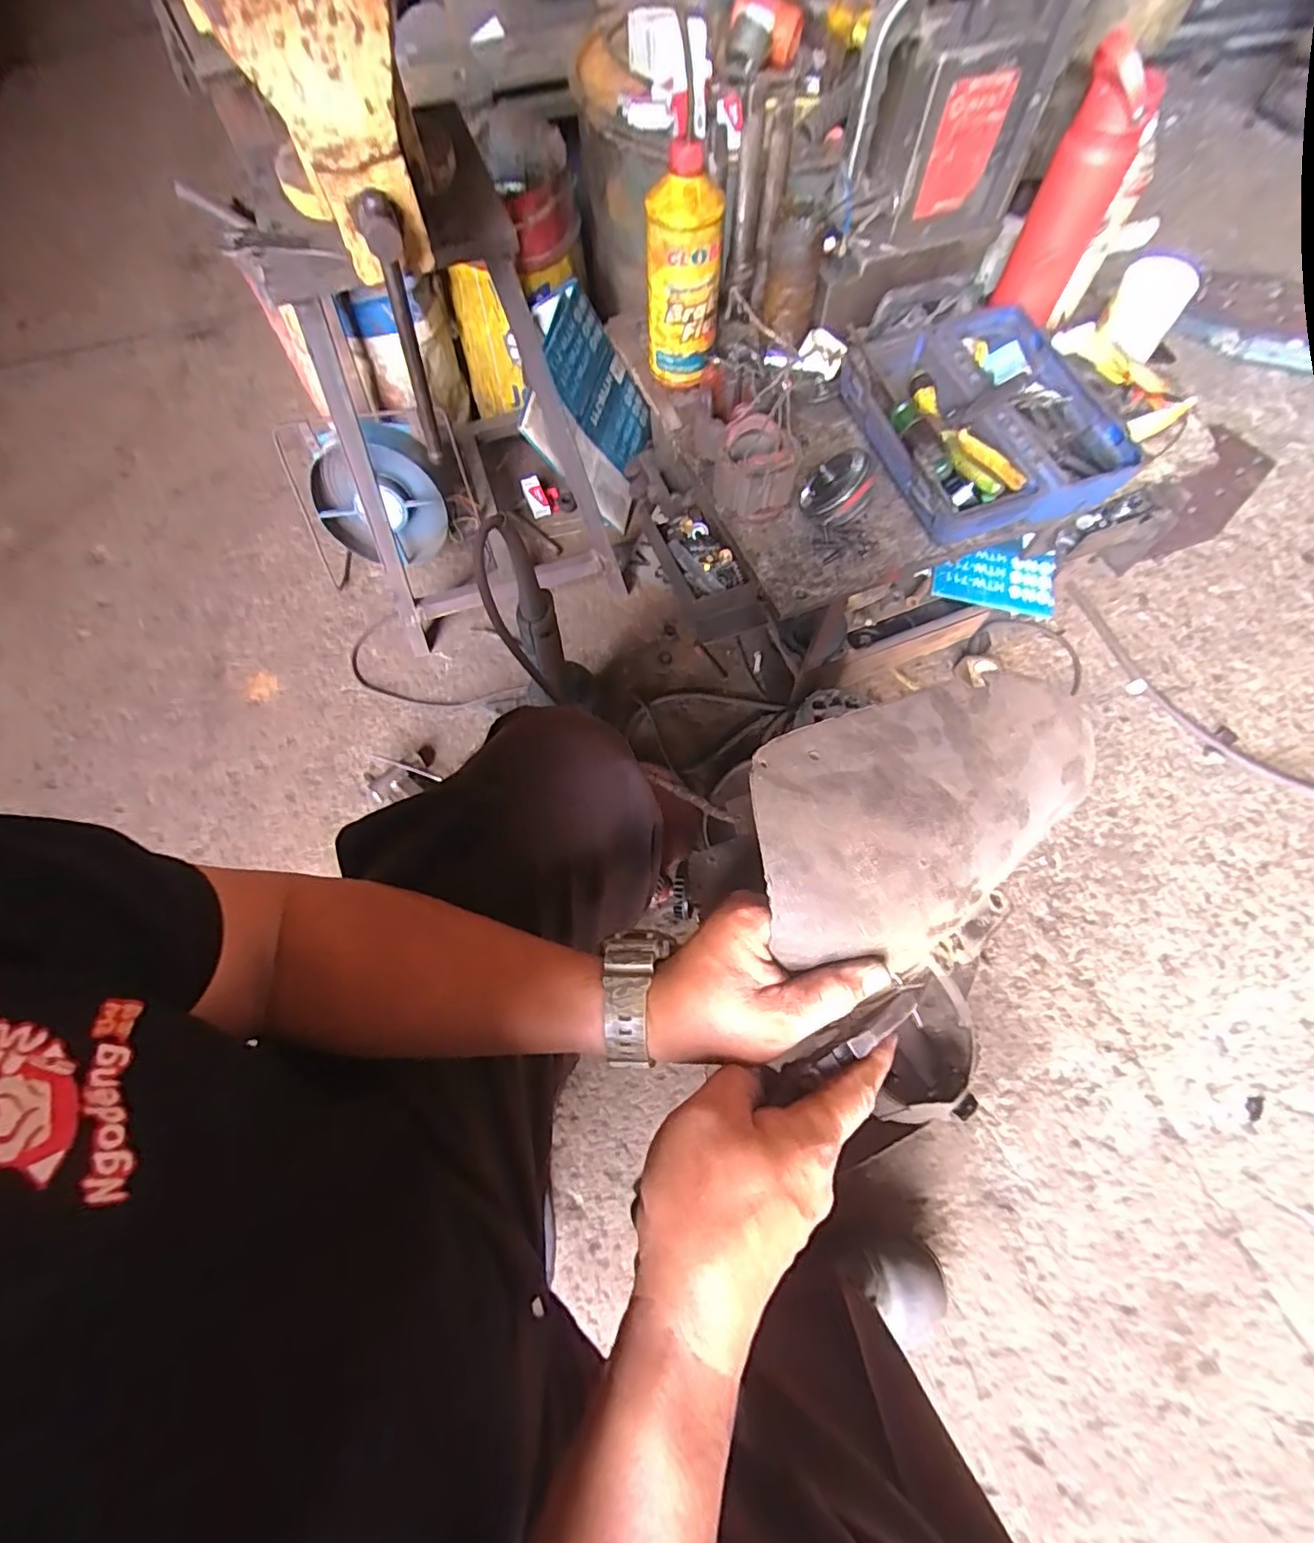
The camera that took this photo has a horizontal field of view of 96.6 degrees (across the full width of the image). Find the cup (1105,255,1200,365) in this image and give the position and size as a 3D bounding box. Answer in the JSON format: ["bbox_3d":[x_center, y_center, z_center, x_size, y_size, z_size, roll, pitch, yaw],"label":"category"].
[{"bbox_3d":[0.620,-0.590,0.743,0.077,0.085,0.082,0,65,1],"label":"cup"}]

